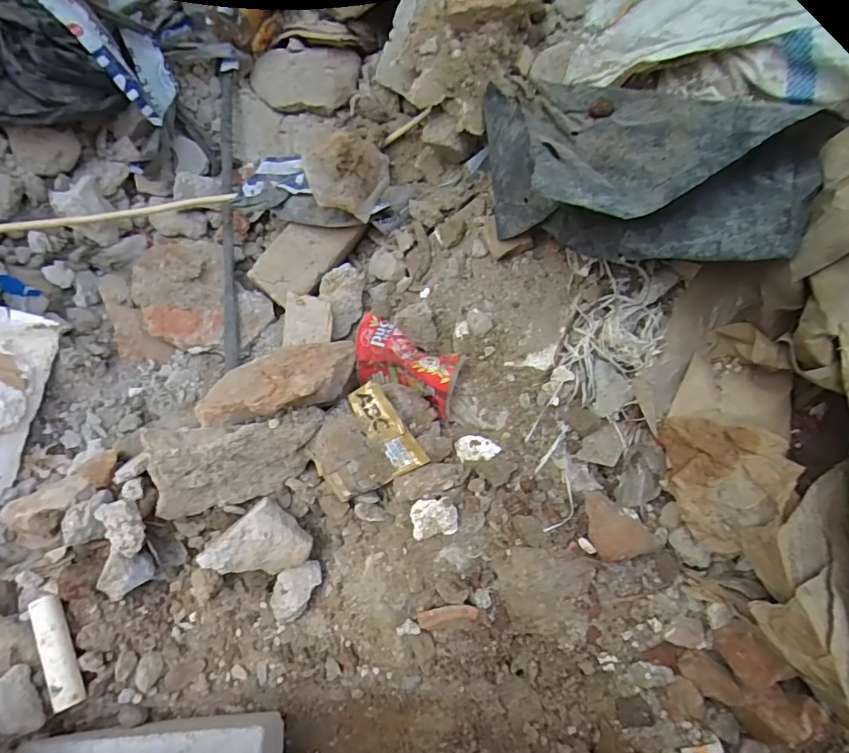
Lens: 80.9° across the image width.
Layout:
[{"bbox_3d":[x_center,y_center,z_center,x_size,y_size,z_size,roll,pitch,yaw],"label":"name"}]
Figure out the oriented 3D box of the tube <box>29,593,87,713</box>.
[{"bbox_3d":[-0.311,0.234,0.424,0.021,0.025,0.090,-24,70,-11],"label":"tube"}]

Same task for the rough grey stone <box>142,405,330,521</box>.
[{"bbox_3d":[-0.175,0.081,0.470,0.158,0.101,0.027,-11,43,-12],"label":"rough grey stone"}]

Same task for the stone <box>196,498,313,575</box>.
[{"bbox_3d":[-0.154,0.164,0.464,0.086,0.050,0.067,-42,74,-17],"label":"stone"}]

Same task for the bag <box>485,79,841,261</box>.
[{"bbox_3d":[0.145,-0.155,0.400,0.282,0.109,0.141,32,68,35],"label":"bag"}]

